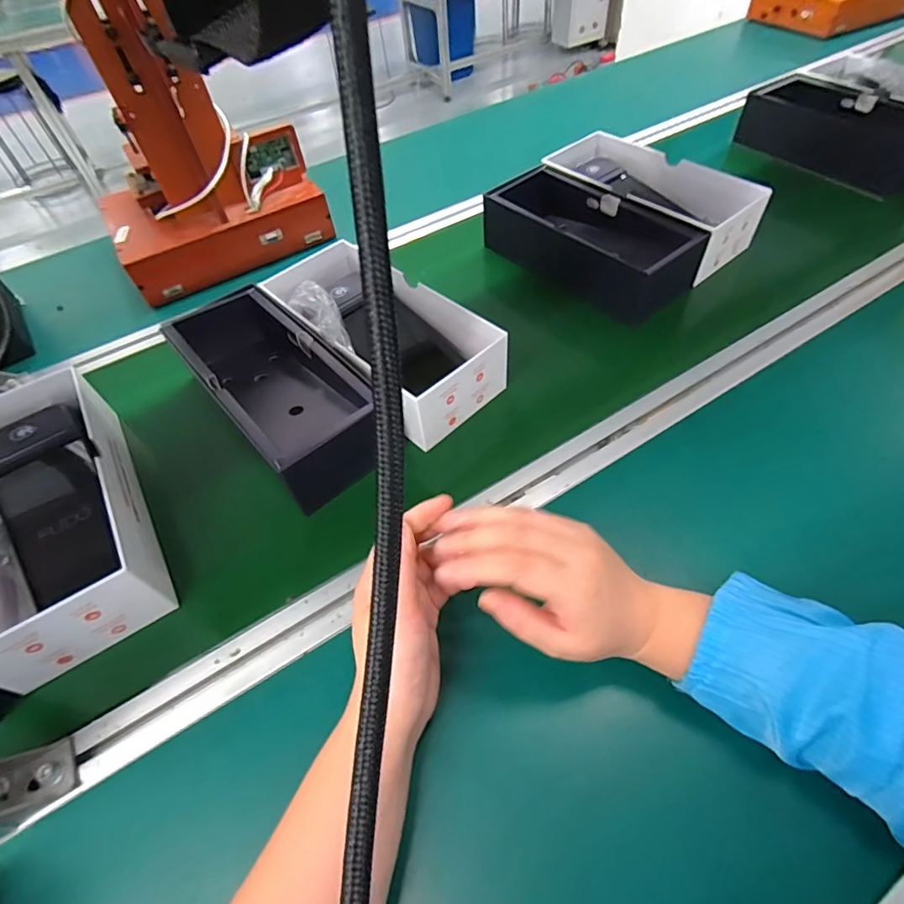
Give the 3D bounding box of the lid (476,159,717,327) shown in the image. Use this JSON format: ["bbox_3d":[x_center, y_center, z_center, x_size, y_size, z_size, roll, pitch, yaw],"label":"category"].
[{"bbox_3d":[0.159,-0.269,0.614,0.117,0.063,0.268,-37,59,-20],"label":"lid"}]

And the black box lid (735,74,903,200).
[{"bbox_3d":[0.575,-0.479,0.733,0.115,0.067,0.252,-27,56,-15],"label":"black box lid"}]

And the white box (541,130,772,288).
[{"bbox_3d":[0.242,-0.339,0.654,0.124,0.065,0.291,-37,59,-20],"label":"white box"}]

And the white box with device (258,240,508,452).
[{"bbox_3d":[-0.071,-0.125,0.532,0.134,0.069,0.273,-39,60,-21],"label":"white box with device"}]

